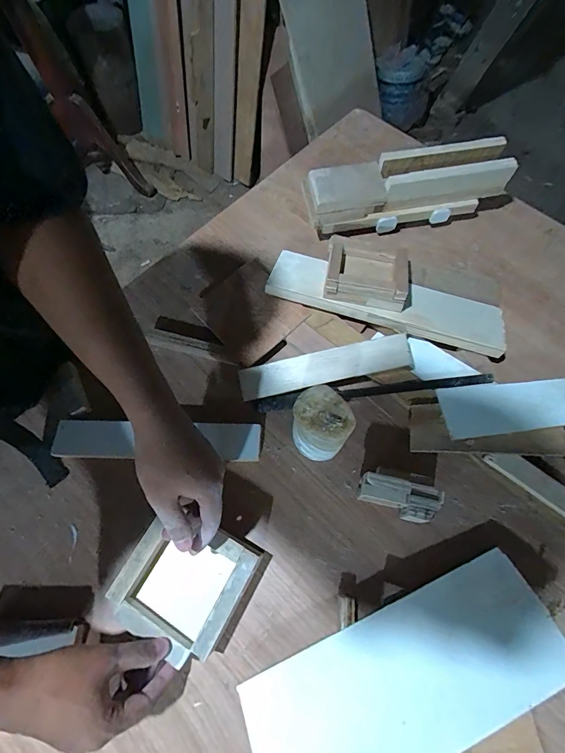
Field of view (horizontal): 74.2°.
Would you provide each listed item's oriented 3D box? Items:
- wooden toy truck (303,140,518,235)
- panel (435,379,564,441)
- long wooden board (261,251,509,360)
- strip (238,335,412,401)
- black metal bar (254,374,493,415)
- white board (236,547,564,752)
[{"bbox_3d":[0.183,-0.280,0.569,0.296,0.093,0.078,-8,69,-3],"label":"wooden toy truck"},{"bbox_3d":[0.283,0.036,0.458,0.170,0.005,0.068,-7,62,-1],"label":"panel"},{"bbox_3d":[0.142,-0.108,0.519,0.320,0.026,0.080,16,61,6],"label":"long wooden board"},{"bbox_3d":[0.053,-0.012,0.483,0.216,0.013,0.045,-11,85,3],"label":"strip"},{"bbox_3d":[0.116,0.021,0.486,0.300,0.025,0.019,-6,69,-2],"label":"black metal bar"},{"bbox_3d":[0.118,0.293,0.358,0.305,0.006,0.119,-23,52,-9],"label":"white board"}]

